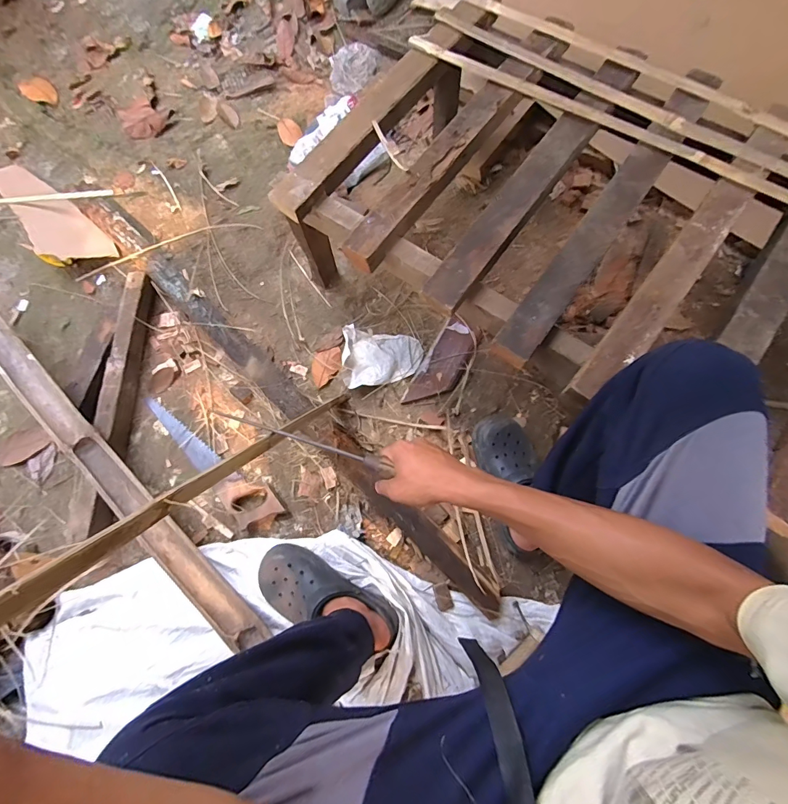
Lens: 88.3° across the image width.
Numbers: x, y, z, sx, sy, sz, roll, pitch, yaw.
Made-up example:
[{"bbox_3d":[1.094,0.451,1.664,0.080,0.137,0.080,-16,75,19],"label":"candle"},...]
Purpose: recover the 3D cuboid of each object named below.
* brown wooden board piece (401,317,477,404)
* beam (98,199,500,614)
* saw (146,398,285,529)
[{"bbox_3d":[0.111,-0.082,0.914,0.087,0.025,0.220,30,78,10],"label":"brown wooden board piece"},{"bbox_3d":[-0.277,-0.053,0.910,1.328,0.042,0.080,43,81,12],"label":"beam"},{"bbox_3d":[-0.402,0.113,0.892,0.093,0.034,0.401,-43,77,-9],"label":"saw"}]

